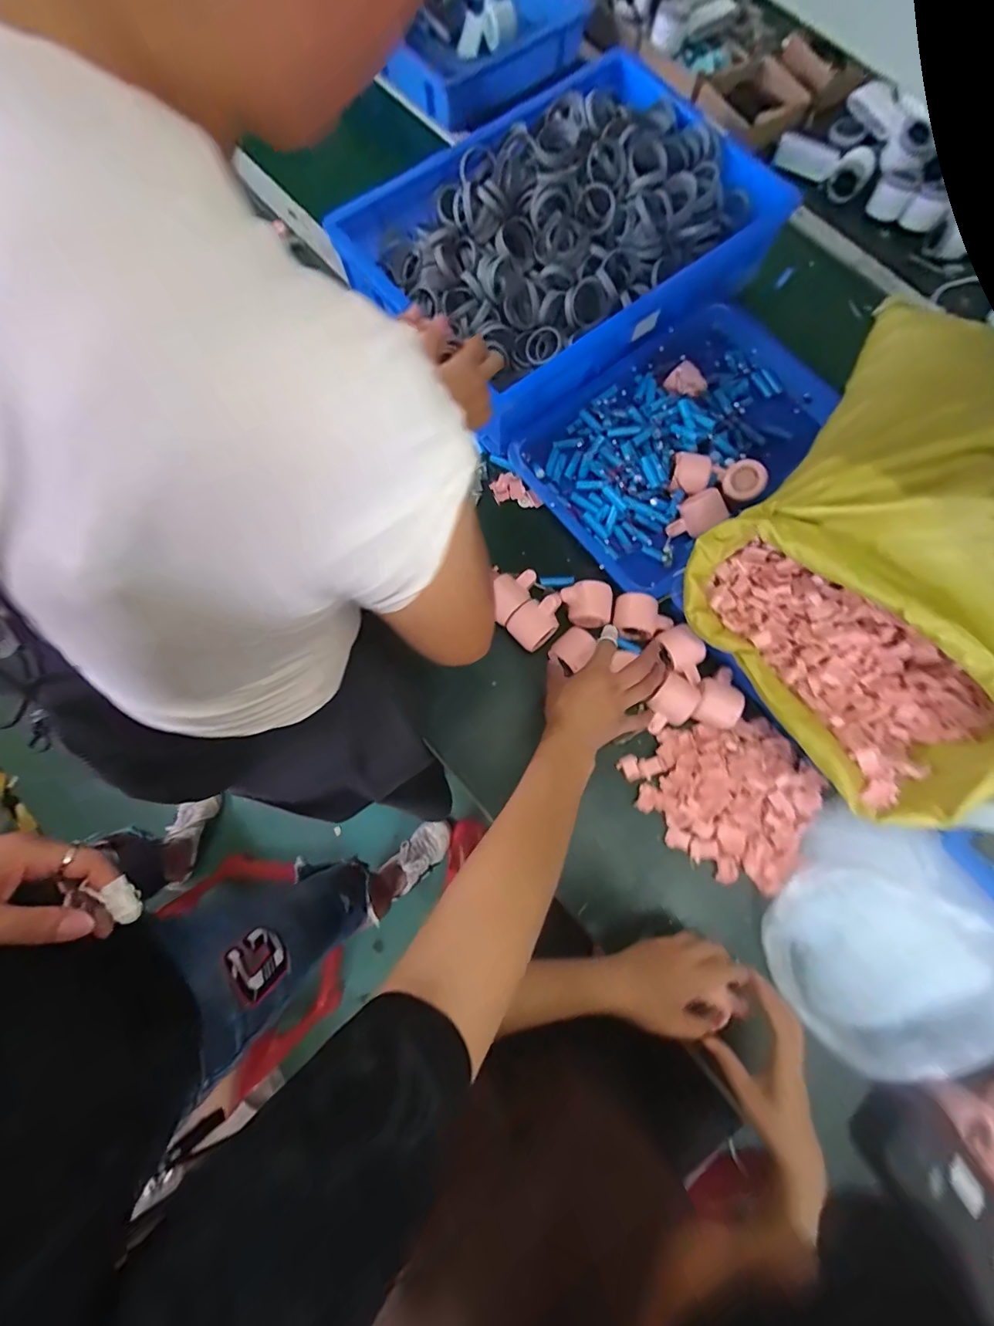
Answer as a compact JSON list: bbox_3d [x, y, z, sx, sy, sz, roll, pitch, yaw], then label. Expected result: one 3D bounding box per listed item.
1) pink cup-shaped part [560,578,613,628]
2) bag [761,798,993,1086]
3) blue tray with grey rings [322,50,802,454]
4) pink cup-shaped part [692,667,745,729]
[{"bbox_3d":[0.125,-0.085,0.674,0.074,0.046,0.065,3,77,0],"label":"pink cup-shaped part"},{"bbox_3d":[0.440,0.323,0.572,0.209,0.139,0.242,43,80,9],"label":"bag"},{"bbox_3d":[0.107,-0.652,0.739,0.588,0.132,0.406,-36,80,-8],"label":"blue tray with grey rings"},{"bbox_3d":[0.297,0.044,0.650,0.052,0.044,0.083,16,77,3],"label":"pink cup-shaped part"}]

